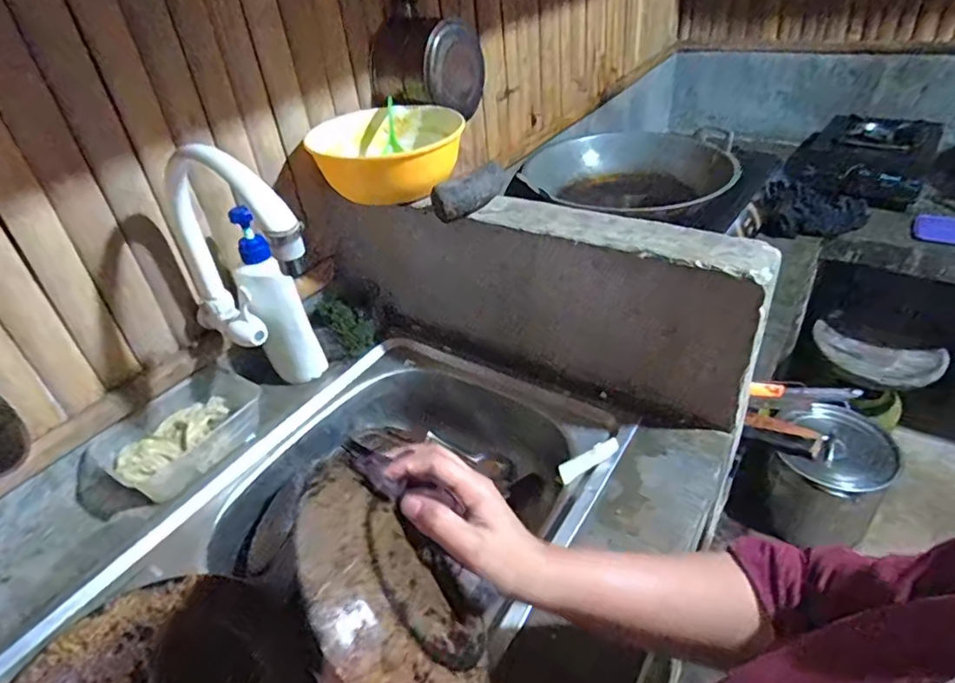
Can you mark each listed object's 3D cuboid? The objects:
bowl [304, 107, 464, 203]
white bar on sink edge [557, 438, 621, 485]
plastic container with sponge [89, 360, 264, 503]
[{"bbox_3d":[-0.122,-0.260,0.770,0.198,0.078,0.178,-9,37,-4],"label":"bowl"},{"bbox_3d":[0.123,0.129,0.617,0.073,0.010,0.018,-29,41,-6],"label":"white bar on sink edge"},{"bbox_3d":[-0.348,0.108,0.678,0.106,0.053,0.174,19,44,29],"label":"plastic container with sponge"}]

